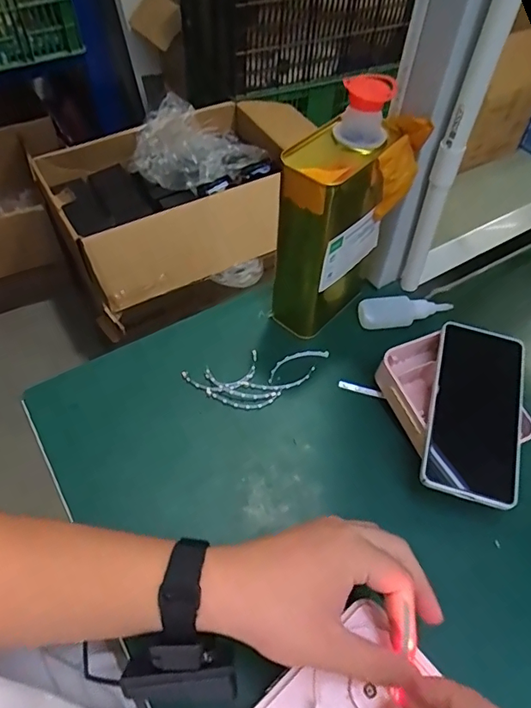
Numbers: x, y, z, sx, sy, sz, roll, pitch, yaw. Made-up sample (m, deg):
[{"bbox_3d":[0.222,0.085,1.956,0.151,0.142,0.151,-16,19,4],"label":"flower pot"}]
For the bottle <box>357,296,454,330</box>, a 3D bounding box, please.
[{"bbox_3d":[0.157,-0.049,0.574,0.105,0.025,0.025,-6,54,-7],"label":"bottle"}]

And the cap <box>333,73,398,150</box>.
[{"bbox_3d":[0.085,-0.207,0.429,0.045,0.046,0.040,12,54,6],"label":"cap"}]

